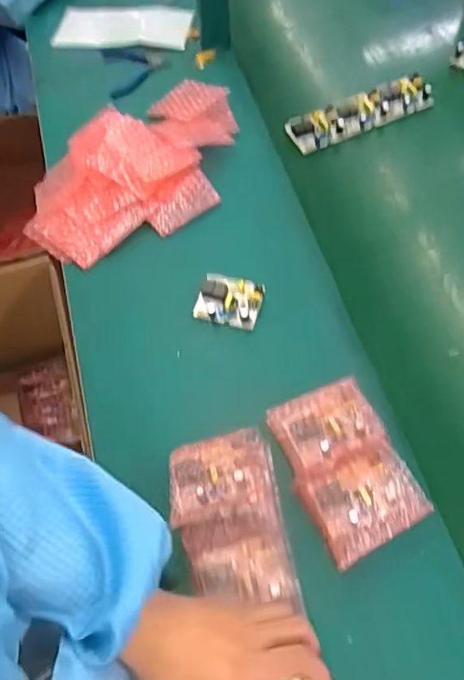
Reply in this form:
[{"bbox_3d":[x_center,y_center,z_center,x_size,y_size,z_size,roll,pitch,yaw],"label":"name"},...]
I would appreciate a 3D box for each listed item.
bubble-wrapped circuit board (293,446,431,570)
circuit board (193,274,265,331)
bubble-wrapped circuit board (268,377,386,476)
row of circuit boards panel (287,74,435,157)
[{"bbox_3d":[0.129,0.158,0.548,0.106,0.026,0.093,-31,55,1],"label":"bubble-wrapped circuit board"},{"bbox_3d":[-0.003,-0.051,0.707,0.081,0.025,0.065,15,64,11],"label":"circuit board"},{"bbox_3d":[0.098,0.092,0.586,0.108,0.016,0.082,-24,57,10],"label":"bubble-wrapped circuit board"},{"bbox_3d":[0.209,-0.369,0.876,0.245,0.020,0.072,-23,72,-11],"label":"row of circuit boards panel"}]

